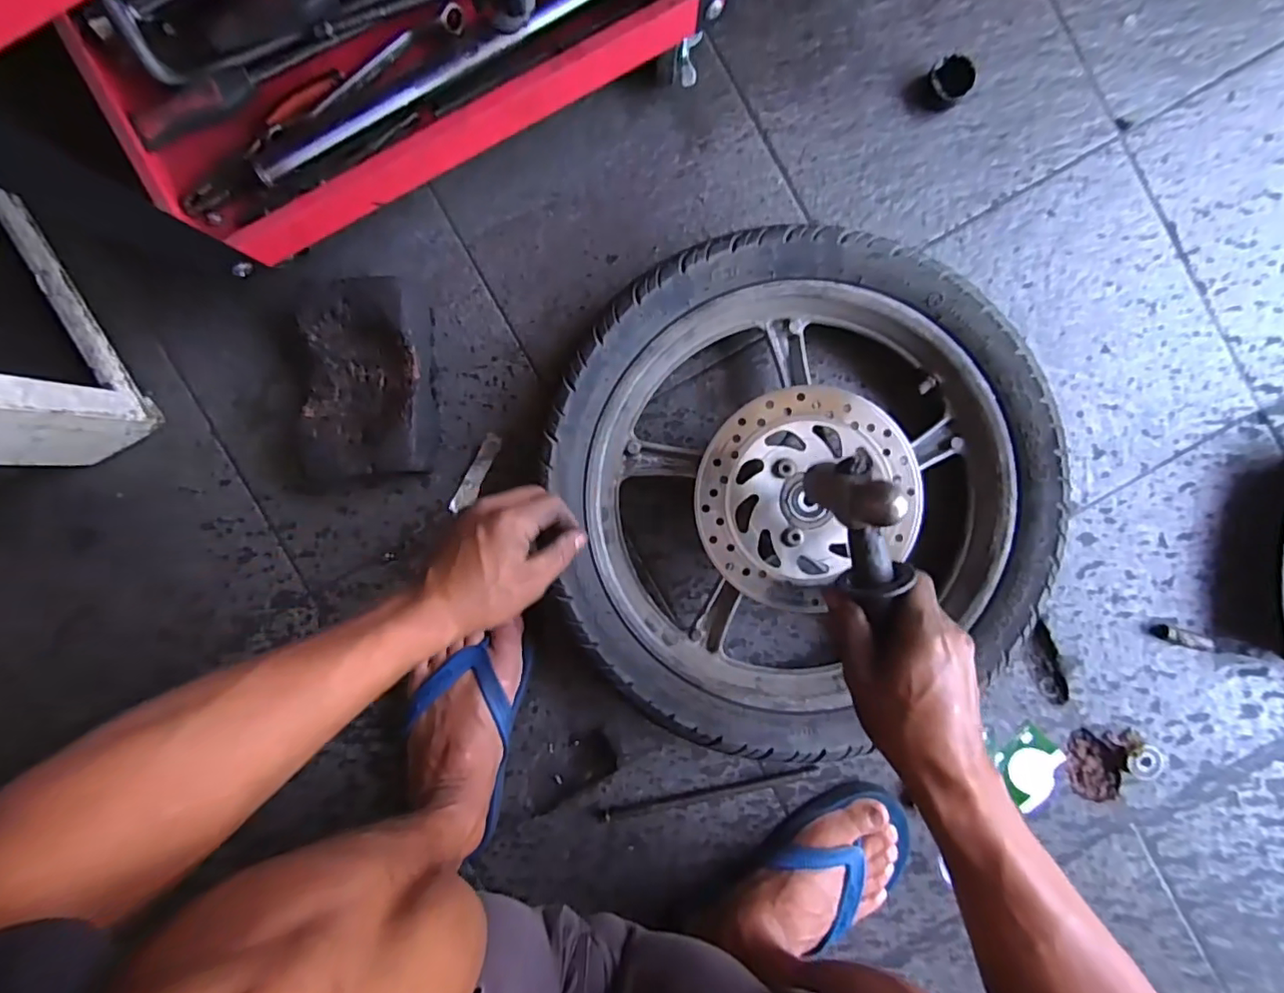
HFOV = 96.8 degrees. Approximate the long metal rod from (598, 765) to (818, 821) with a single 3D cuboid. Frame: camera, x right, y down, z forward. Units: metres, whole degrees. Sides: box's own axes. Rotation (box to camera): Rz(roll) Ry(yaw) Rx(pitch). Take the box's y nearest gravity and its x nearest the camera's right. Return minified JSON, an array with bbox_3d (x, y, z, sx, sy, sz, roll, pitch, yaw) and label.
[{"bbox_3d":[0.065,0.293,0.566,0.217,0.005,0.010,-13,92,0],"label":"long metal rod"}]

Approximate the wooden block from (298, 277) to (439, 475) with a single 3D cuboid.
[{"bbox_3d":[-0.252,-0.105,0.521,0.109,0.058,0.174,-2,92,0],"label":"wooden block"}]

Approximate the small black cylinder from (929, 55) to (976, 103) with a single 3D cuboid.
[{"bbox_3d":[0.284,-0.384,0.527,0.037,0.025,0.034,34,92,-1],"label":"small black cylinder"}]

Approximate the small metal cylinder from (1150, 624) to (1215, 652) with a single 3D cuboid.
[{"bbox_3d":[0.526,0.138,0.554,0.061,0.011,0.015,16,92,-1],"label":"small metal cylinder"}]

